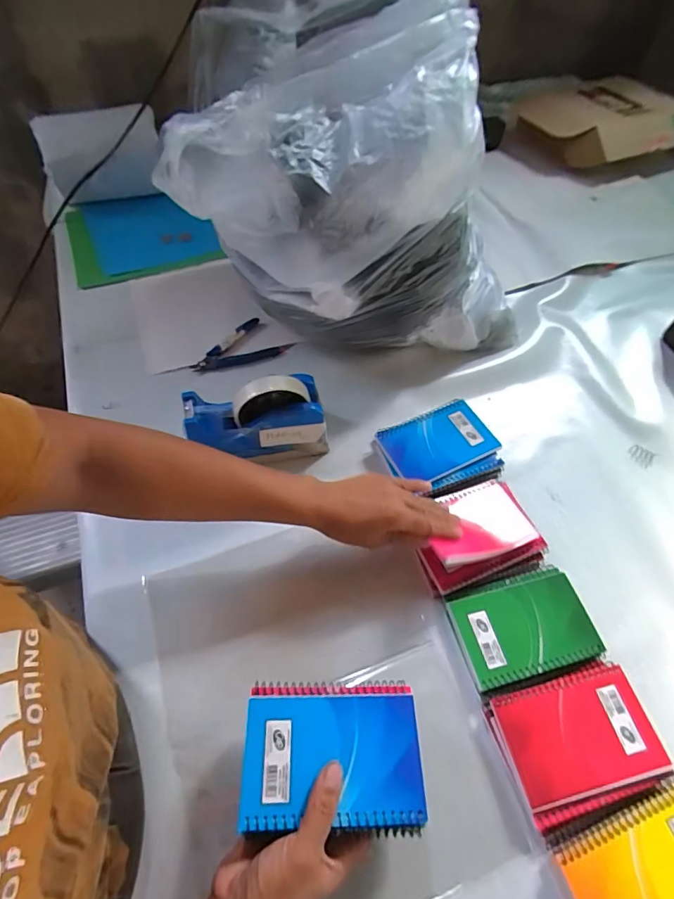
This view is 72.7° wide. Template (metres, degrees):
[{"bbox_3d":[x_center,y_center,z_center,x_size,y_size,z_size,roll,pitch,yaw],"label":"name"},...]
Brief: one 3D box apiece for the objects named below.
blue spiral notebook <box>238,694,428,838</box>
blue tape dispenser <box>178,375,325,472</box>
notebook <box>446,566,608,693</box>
[{"bbox_3d":[-0.003,0.231,0.339,0.129,0.015,0.087,0,58,-2],"label":"blue spiral notebook"},{"bbox_3d":[-0.090,-0.031,0.514,0.149,0.102,0.061,-13,59,-10],"label":"blue tape dispenser"},{"bbox_3d":[0.182,0.174,0.452,0.128,0.018,0.089,-11,59,-9],"label":"notebook"}]

